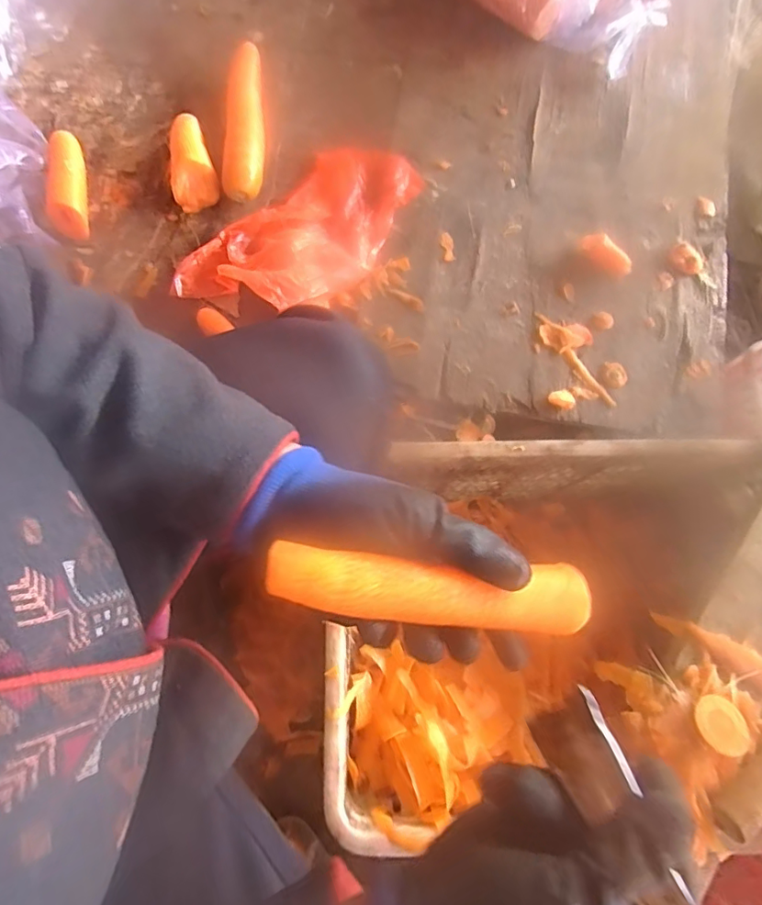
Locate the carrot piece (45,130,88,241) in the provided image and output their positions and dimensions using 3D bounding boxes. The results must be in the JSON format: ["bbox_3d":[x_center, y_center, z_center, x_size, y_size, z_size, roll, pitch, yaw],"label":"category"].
[{"bbox_3d":[-0.336,-0.291,0.553,0.037,0.032,0.116,-7,75,-3],"label":"carrot piece"}]

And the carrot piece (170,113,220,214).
[{"bbox_3d":[-0.207,-0.312,0.551,0.047,0.035,0.103,-19,76,-6],"label":"carrot piece"}]

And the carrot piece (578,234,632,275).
[{"bbox_3d":[0.241,-0.212,0.547,0.059,0.015,0.026,44,78,9],"label":"carrot piece"}]

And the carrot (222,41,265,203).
[{"bbox_3d":[-0.149,-0.372,0.568,0.044,0.048,0.199,-2,75,-2],"label":"carrot"}]

